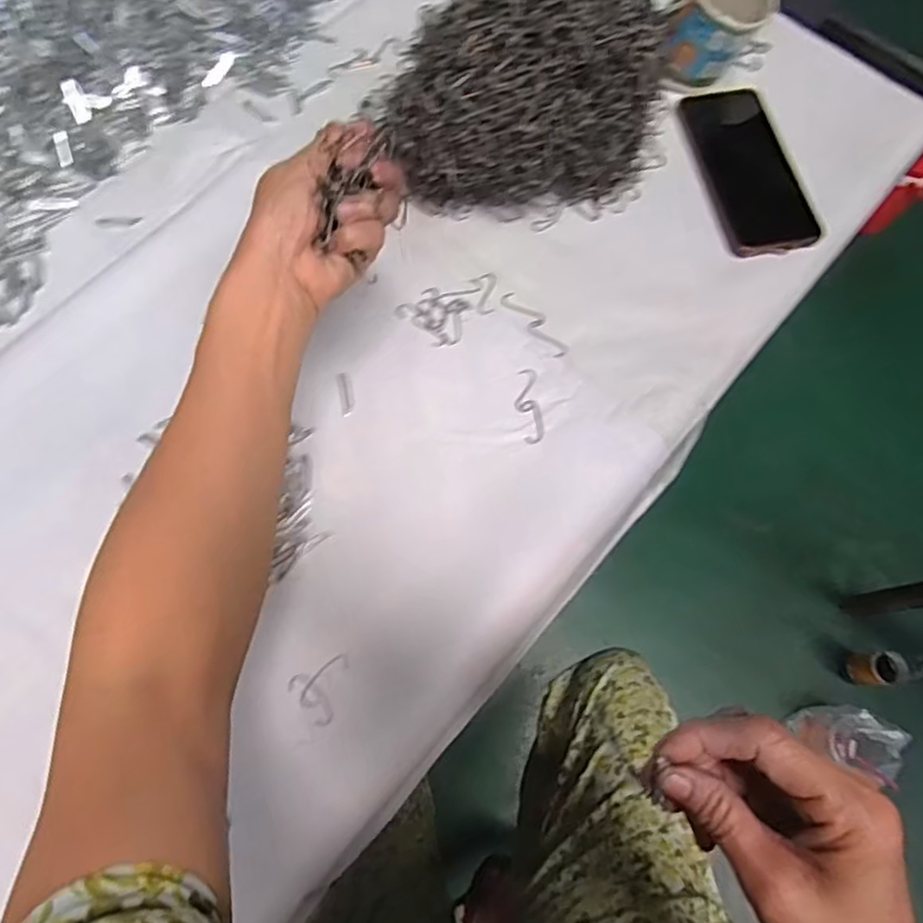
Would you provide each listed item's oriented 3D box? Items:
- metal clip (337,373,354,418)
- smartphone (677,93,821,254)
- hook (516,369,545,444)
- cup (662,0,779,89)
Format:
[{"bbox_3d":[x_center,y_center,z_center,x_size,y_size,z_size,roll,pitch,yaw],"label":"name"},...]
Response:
[{"bbox_3d":[-0.086,-0.050,0.480,0.010,0.004,0.036,-9,72,-5],"label":"metal clip"},{"bbox_3d":[0.246,-0.247,0.547,0.078,0.013,0.158,-12,72,-6],"label":"smartphone"},{"bbox_3d":[0.051,-0.042,0.484,0.018,0.004,0.059,-6,72,-4],"label":"hook"},{"bbox_3d":[0.216,-0.373,0.559,0.078,0.071,0.080,29,73,8],"label":"cup"}]

